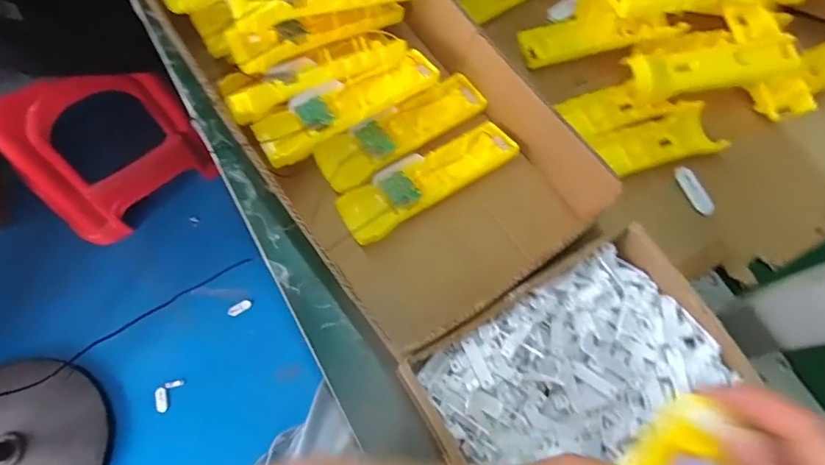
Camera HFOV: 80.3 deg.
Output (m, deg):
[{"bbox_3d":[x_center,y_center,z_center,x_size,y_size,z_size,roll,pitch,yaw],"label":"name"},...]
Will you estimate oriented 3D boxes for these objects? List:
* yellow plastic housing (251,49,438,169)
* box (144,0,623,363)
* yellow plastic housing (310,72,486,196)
[{"bbox_3d":[-0.058,-0.114,0.434,0.164,0.033,0.047,-31,73,-14],"label":"yellow plastic housing"},{"bbox_3d":[-0.043,-0.126,0.447,0.240,0.091,0.420,-35,74,-15],"label":"box"},{"bbox_3d":[-0.008,-0.093,0.445,0.167,0.021,0.050,-30,72,-14],"label":"yellow plastic housing"}]

